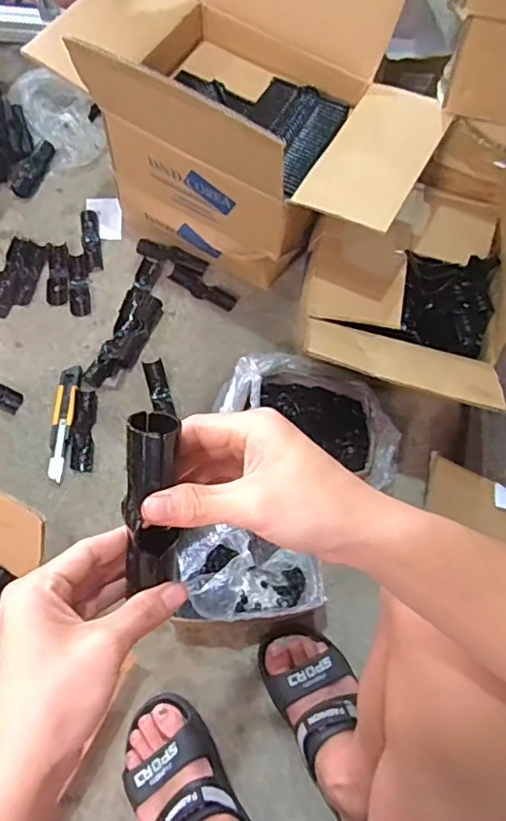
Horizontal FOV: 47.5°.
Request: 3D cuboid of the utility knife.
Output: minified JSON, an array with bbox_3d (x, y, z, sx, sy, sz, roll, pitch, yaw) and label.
[{"bbox_3d":[-0.294,0.018,0.889,0.035,0.011,0.187,5,66,-1],"label":"utility knife"}]

